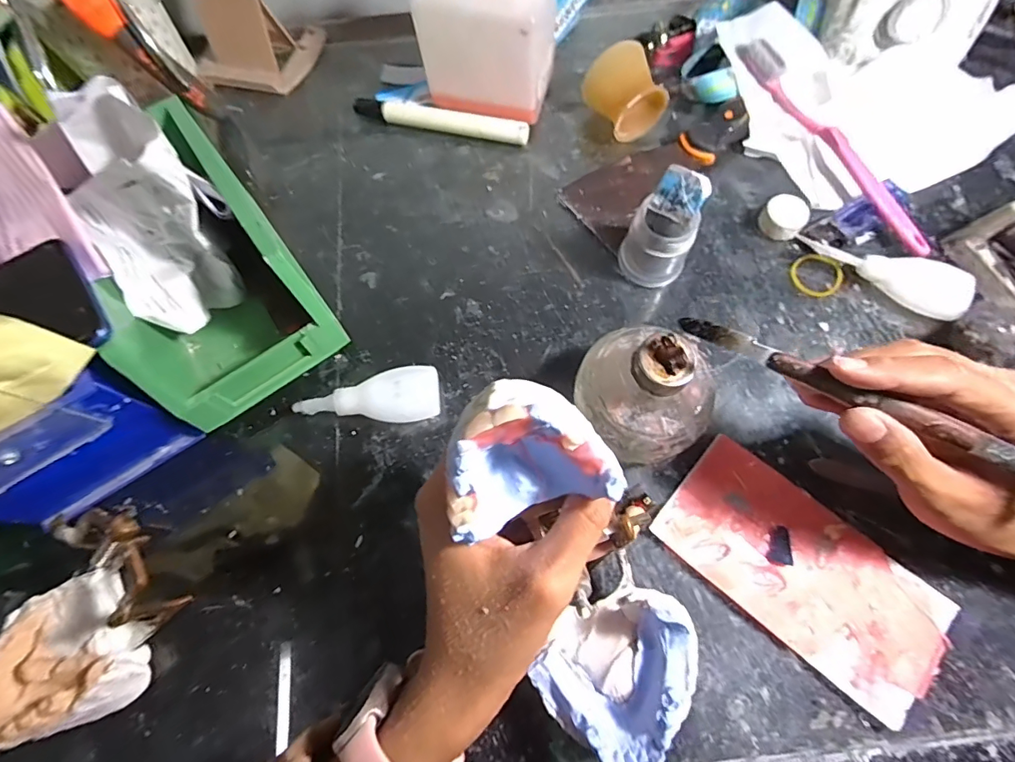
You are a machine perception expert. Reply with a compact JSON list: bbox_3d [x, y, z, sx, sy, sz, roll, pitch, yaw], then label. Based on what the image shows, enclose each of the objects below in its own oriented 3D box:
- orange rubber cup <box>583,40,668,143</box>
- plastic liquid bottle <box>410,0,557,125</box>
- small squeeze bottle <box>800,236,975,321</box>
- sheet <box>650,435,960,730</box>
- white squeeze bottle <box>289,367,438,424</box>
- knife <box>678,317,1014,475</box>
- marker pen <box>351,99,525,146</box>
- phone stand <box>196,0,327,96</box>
[{"bbox_3d":[0.088,-0.216,0.367,0.041,0.050,0.050,-31,71,-10],"label":"orange rubber cup"},{"bbox_3d":[-0.012,-0.255,0.352,0.091,0.117,0.066,14,70,7],"label":"plastic liquid bottle"},{"bbox_3d":[0.249,-0.074,0.321,0.103,0.020,0.030,29,73,13],"label":"small squeeze bottle"},{"bbox_3d":[0.160,0.102,0.263,0.145,0.004,0.073,39,76,16],"label":"sheet"},{"bbox_3d":[-0.086,0.013,0.300,0.086,0.023,0.033,-10,69,-2],"label":"white squeeze bottle"},{"bbox_3d":[0.154,0.008,0.201,0.165,0.007,0.008,26,72,10],"label":"knife"},{"bbox_3d":[-0.053,-0.206,0.382,0.141,0.017,0.017,15,70,8],"label":"marker pen"},{"bbox_3d":[-0.220,-0.305,0.386,0.091,0.099,0.081,13,70,7],"label":"phone stand"}]

